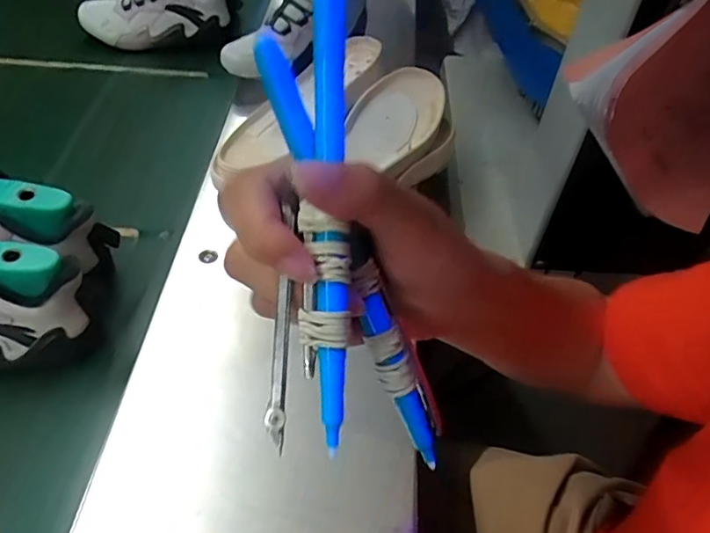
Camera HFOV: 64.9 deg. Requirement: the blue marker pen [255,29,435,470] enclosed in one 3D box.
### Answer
[{"bbox_3d":[-0.001,0.001,0.203,0.013,0.167,0.011,-28,13,-27],"label":"blue marker pen"}]

